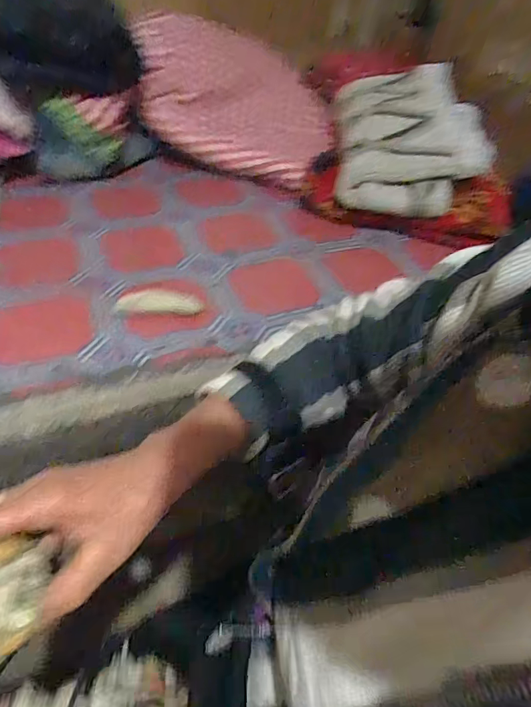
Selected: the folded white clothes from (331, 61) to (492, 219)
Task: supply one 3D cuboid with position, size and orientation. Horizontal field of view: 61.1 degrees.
[{"bbox_3d":[0.275,-0.437,0.865,0.261,0.079,0.433,3,58,6],"label":"folded white clothes"}]

